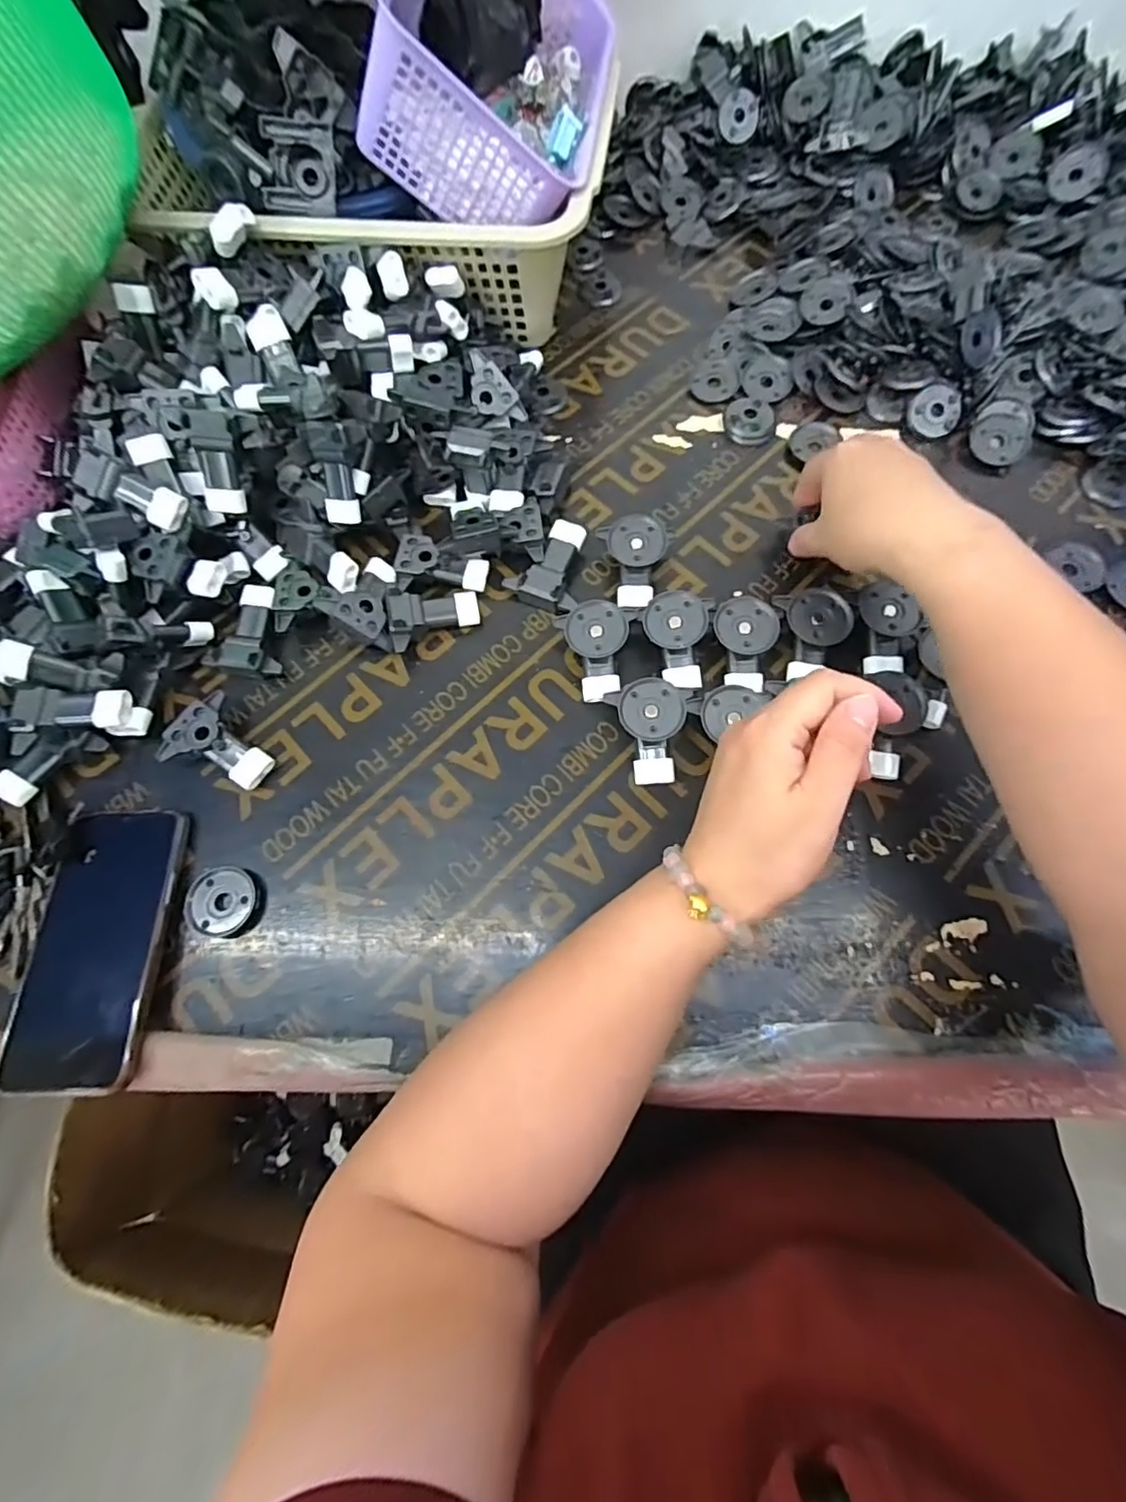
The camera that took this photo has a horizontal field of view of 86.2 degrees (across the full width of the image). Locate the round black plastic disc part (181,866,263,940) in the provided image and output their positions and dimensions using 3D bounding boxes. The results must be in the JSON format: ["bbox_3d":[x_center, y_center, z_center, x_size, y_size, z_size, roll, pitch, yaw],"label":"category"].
[{"bbox_3d":[-0.216,0.096,0.381,0.048,0.007,0.043,-5,70,0],"label":"round black plastic disc part"}]

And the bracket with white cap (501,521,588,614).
[{"bbox_3d":[-0.007,-0.140,0.454,0.053,0.020,0.067,20,72,9],"label":"bracket with white cap"}]

